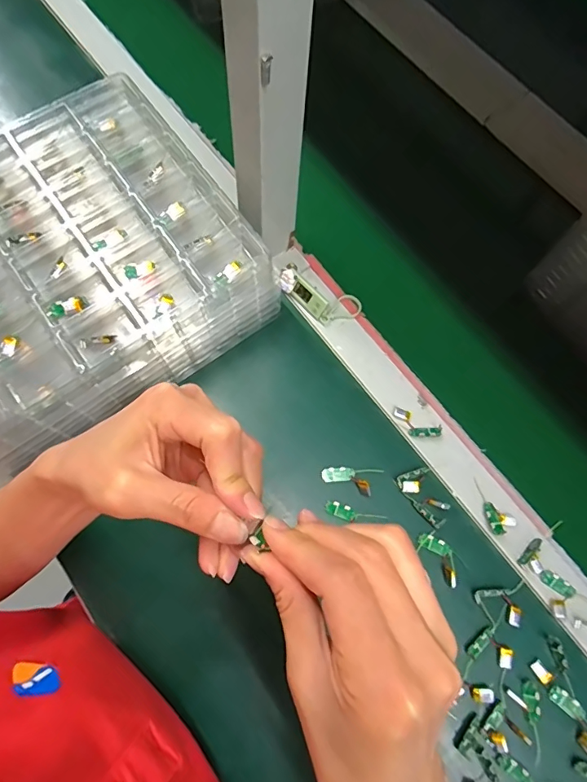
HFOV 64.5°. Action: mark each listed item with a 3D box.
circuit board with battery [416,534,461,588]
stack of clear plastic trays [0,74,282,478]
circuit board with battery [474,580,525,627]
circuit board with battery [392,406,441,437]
[{"bbox_3d":[0.125,0.140,0.391,0.021,0.007,0.045,-38,77,-14],"label":"circuit board with battery"},{"bbox_3d":[-0.200,-0.096,0.419,0.297,0.101,0.257,-36,77,-13],"label":"stack of clear plastic trays"},{"bbox_3d":[0.170,0.175,0.384,0.039,0.004,0.034,5,73,0],"label":"circuit board with battery"},{"bbox_3d":[0.114,0.032,0.434,0.047,0.006,0.020,25,74,6],"label":"circuit board with battery"}]

